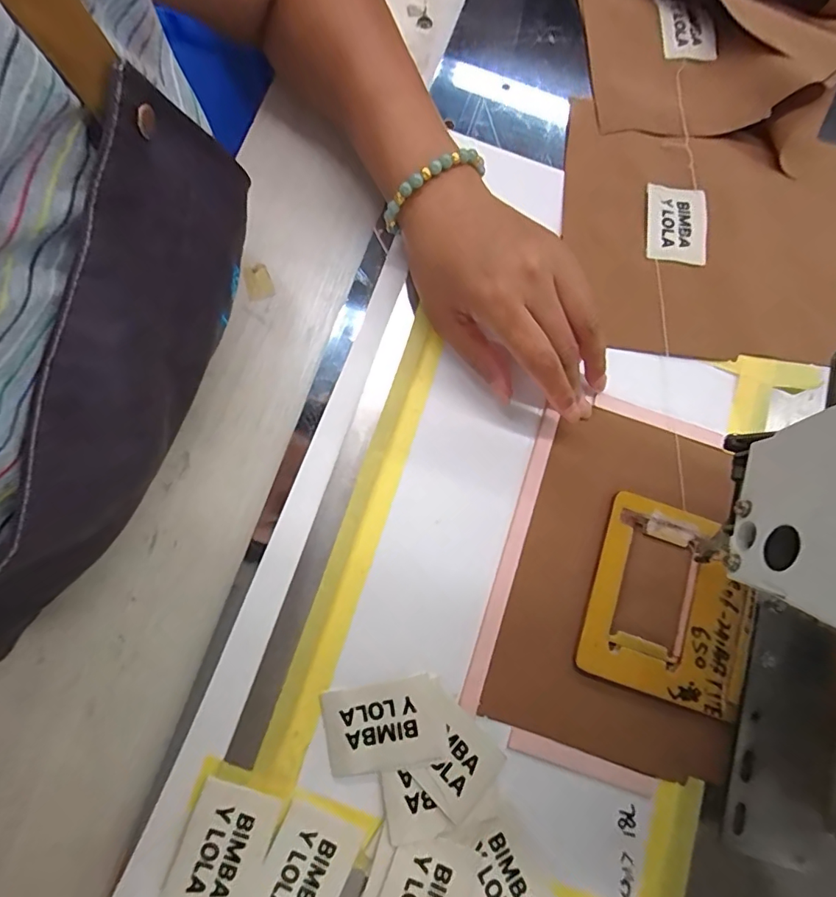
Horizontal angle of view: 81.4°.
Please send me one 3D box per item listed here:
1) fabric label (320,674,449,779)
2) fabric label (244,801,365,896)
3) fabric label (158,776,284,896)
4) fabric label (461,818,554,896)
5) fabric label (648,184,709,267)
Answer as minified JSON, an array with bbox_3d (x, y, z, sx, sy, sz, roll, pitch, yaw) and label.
[{"bbox_3d":[-0.019,0.148,0.258,0.060,0.004,0.042,-10,76,-2],"label":"fabric label"},{"bbox_3d":[-0.058,0.214,0.243,0.042,0.004,0.056,26,77,7],"label":"fabric label"},{"bbox_3d":[-0.099,0.202,0.244,0.041,0.008,0.058,21,77,5],"label":"fabric label"},{"bbox_3d":[0.044,0.224,0.247,0.038,0.008,0.059,-28,77,-6],"label":"fabric label"},{"bbox_3d":[0.177,-0.154,0.333,0.038,0.004,0.053,6,79,6],"label":"fabric label"}]

